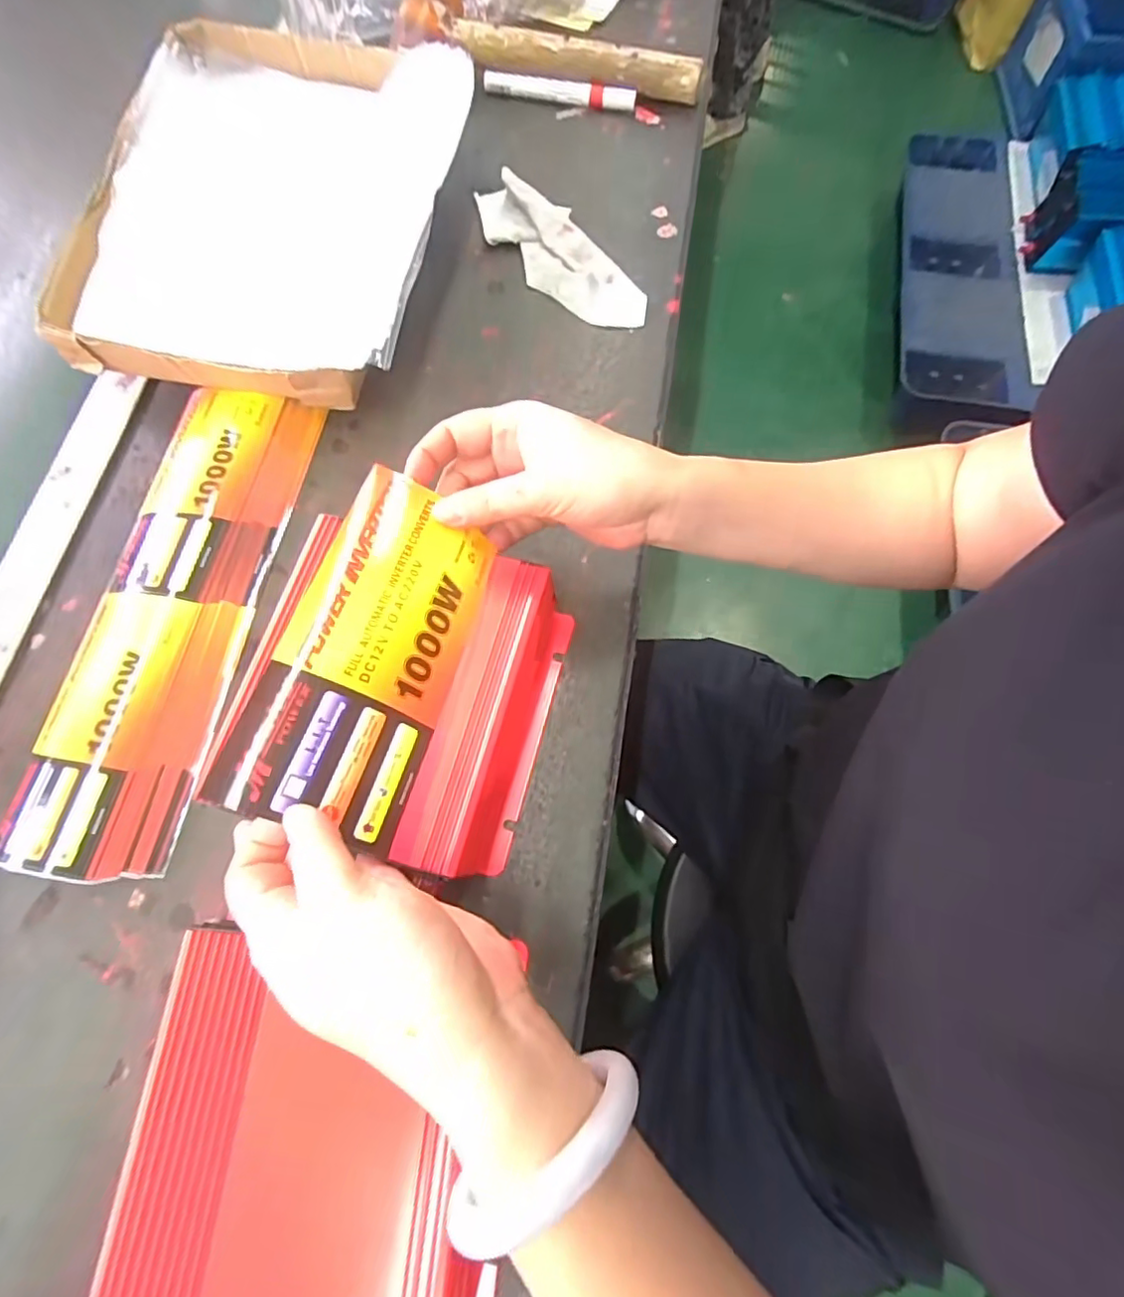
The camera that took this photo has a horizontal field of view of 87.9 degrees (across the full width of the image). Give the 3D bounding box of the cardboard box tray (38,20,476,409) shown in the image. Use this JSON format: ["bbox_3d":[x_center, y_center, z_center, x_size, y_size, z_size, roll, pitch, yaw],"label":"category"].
[{"bbox_3d":[-0.220,-0.334,0.452,0.261,0.070,0.308,10,72,5],"label":"cardboard box tray"}]

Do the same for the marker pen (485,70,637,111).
[{"bbox_3d":[-0.003,-0.516,0.542,0.141,0.017,0.016,11,72,5],"label":"marker pen"}]

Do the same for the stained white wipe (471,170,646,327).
[{"bbox_3d":[-0.004,-0.326,0.477,0.060,0.024,0.182,-40,75,-11],"label":"stained white wipe"}]

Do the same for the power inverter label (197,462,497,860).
[{"bbox_3d":[-0.084,0.001,0.266,0.075,0.011,0.159,28,66,-25],"label":"power inverter label"}]

